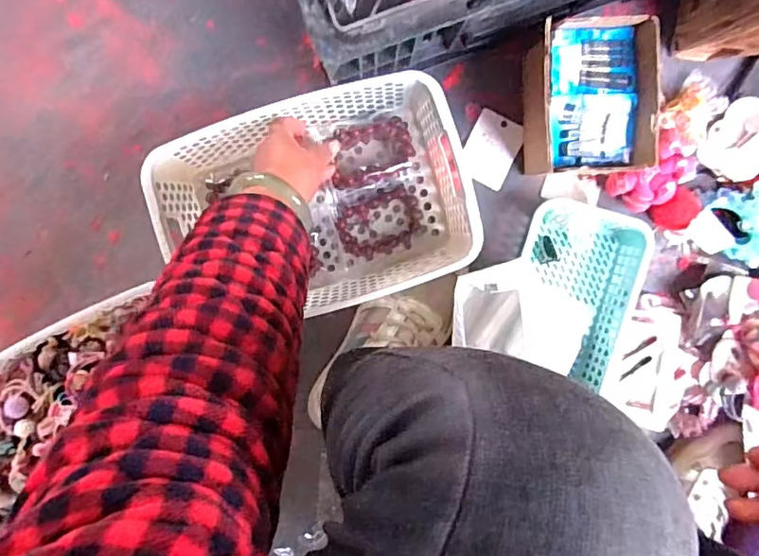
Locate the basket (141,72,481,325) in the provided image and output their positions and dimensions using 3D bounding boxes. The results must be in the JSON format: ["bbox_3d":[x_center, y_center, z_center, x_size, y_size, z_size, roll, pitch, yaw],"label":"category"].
[{"bbox_3d":[-0.061,-0.074,0.572,0.287,0.092,0.202,-18,98,3],"label":"basket"}]

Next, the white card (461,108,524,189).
[{"bbox_3d":[0.121,-0.140,0.612,0.052,0.005,0.075,24,96,3],"label":"white card"}]

